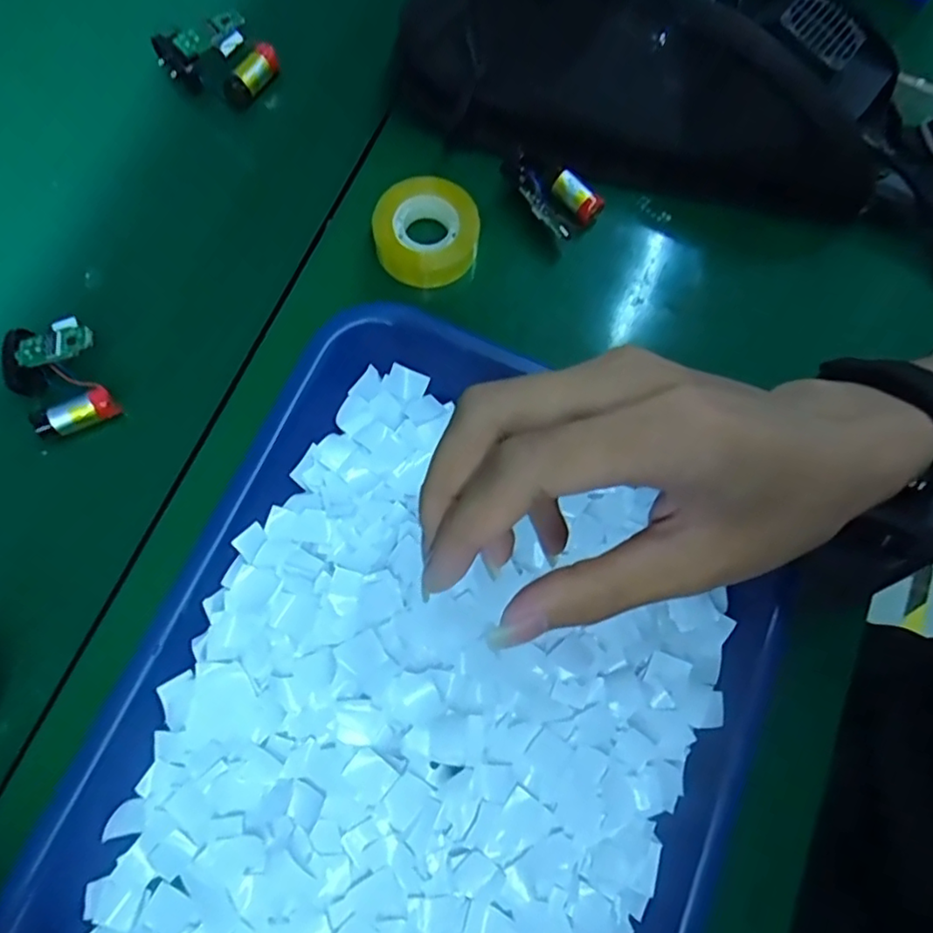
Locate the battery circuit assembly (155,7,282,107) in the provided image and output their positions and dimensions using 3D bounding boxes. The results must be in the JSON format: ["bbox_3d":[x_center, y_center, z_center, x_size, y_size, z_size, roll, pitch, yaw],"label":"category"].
[{"bbox_3d":[-0.145,-0.239,0.357,0.054,0.021,0.052,43,78,5],"label":"battery circuit assembly"}]

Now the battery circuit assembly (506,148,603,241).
[{"bbox_3d":[0.047,-0.155,0.340,0.054,0.024,0.033,43,78,6],"label":"battery circuit assembly"}]

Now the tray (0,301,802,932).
[{"bbox_3d":[-0.010,0.107,0.261,0.256,0.035,0.320,22,77,4],"label":"tray"}]

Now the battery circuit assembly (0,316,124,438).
[{"bbox_3d":[-0.202,-0.045,0.299,0.048,0.026,0.055,-10,78,-7],"label":"battery circuit assembly"}]

